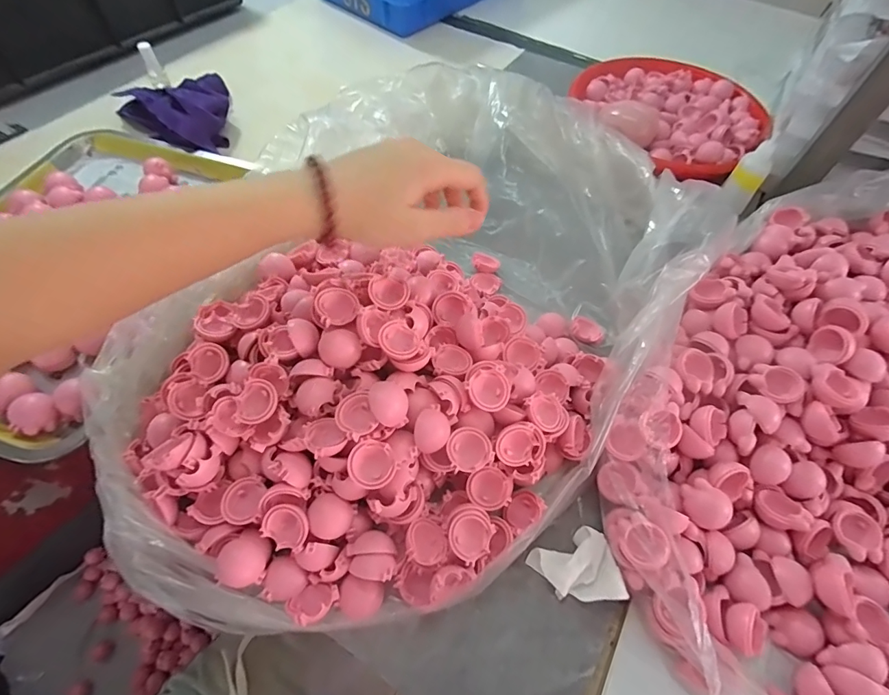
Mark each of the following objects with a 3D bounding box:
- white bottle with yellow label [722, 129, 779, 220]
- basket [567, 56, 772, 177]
[{"bbox_3d":[0.337,-0.194,0.488,0.029,0.077,0.025,17,33,6],"label":"white bottle with yellow label"},{"bbox_3d":[0.294,-0.314,0.596,0.243,0.047,0.220,41,65,19],"label":"basket"}]

